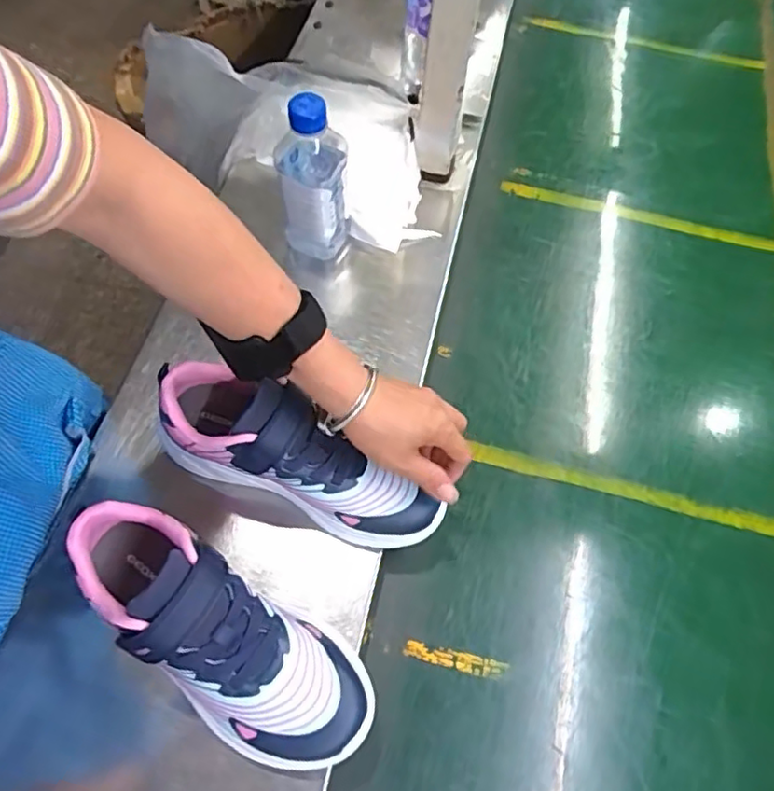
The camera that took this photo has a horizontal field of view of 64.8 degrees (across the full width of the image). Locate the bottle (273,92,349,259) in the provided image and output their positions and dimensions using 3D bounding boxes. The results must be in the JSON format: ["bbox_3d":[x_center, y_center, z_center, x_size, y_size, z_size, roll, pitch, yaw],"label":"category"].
[{"bbox_3d":[-0.071,-0.204,0.579,0.059,0.168,0.065,4,62,0],"label":"bottle"}]

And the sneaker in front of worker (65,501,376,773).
[{"bbox_3d":[-0.116,0.162,0.408,0.225,0.077,0.090,29,65,12],"label":"sneaker in front of worker"}]

